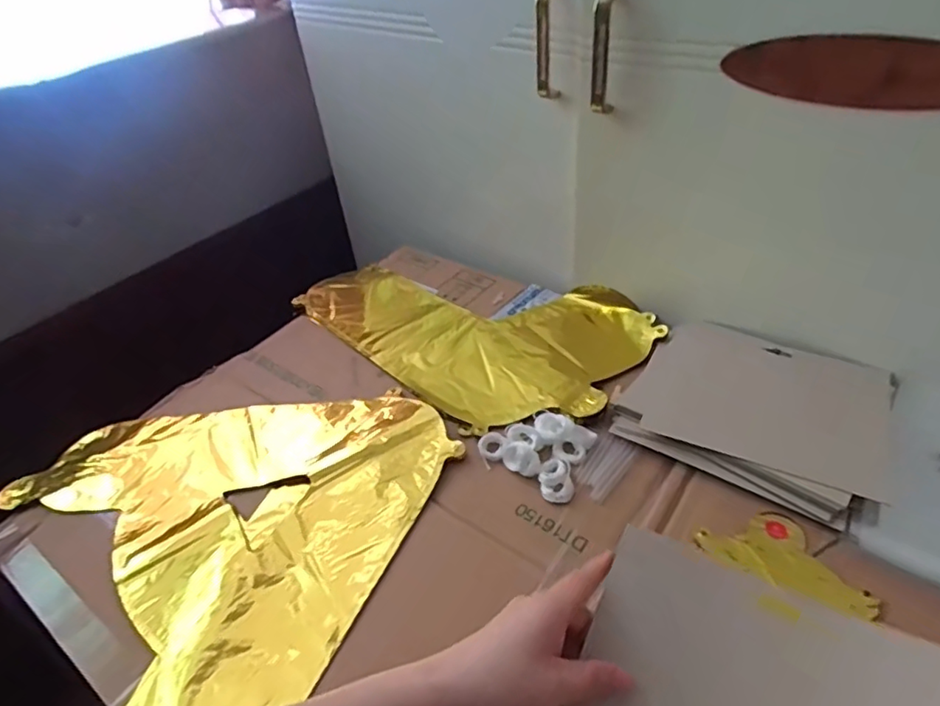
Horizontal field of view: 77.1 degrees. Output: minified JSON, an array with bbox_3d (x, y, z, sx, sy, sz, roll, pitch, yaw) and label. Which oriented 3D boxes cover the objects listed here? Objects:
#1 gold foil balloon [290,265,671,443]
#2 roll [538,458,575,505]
[{"bbox_3d":[-0.004,-0.044,0.684,0.389,0.013,0.250,28,50,33],"label":"gold foil balloon"},{"bbox_3d":[0.073,0.107,0.497,0.028,0.011,0.038,-5,40,0],"label":"roll"}]

